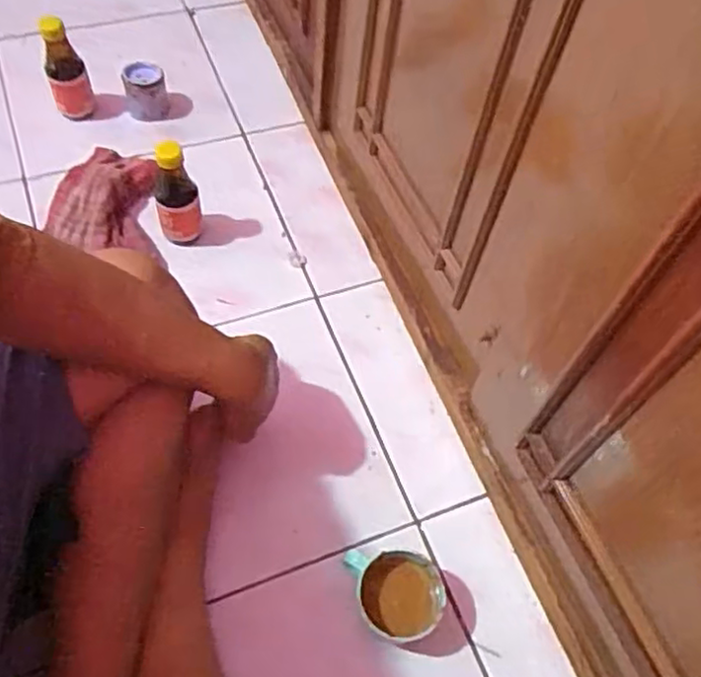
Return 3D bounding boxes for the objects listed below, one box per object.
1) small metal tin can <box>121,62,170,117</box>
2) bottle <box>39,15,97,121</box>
[{"bbox_3d":[-0.306,-0.371,1.028,0.060,0.058,0.062,-10,60,-11],"label":"small metal tin can"},{"bbox_3d":[-0.412,-0.386,0.989,0.055,0.140,0.047,-22,63,-17],"label":"bottle"}]

